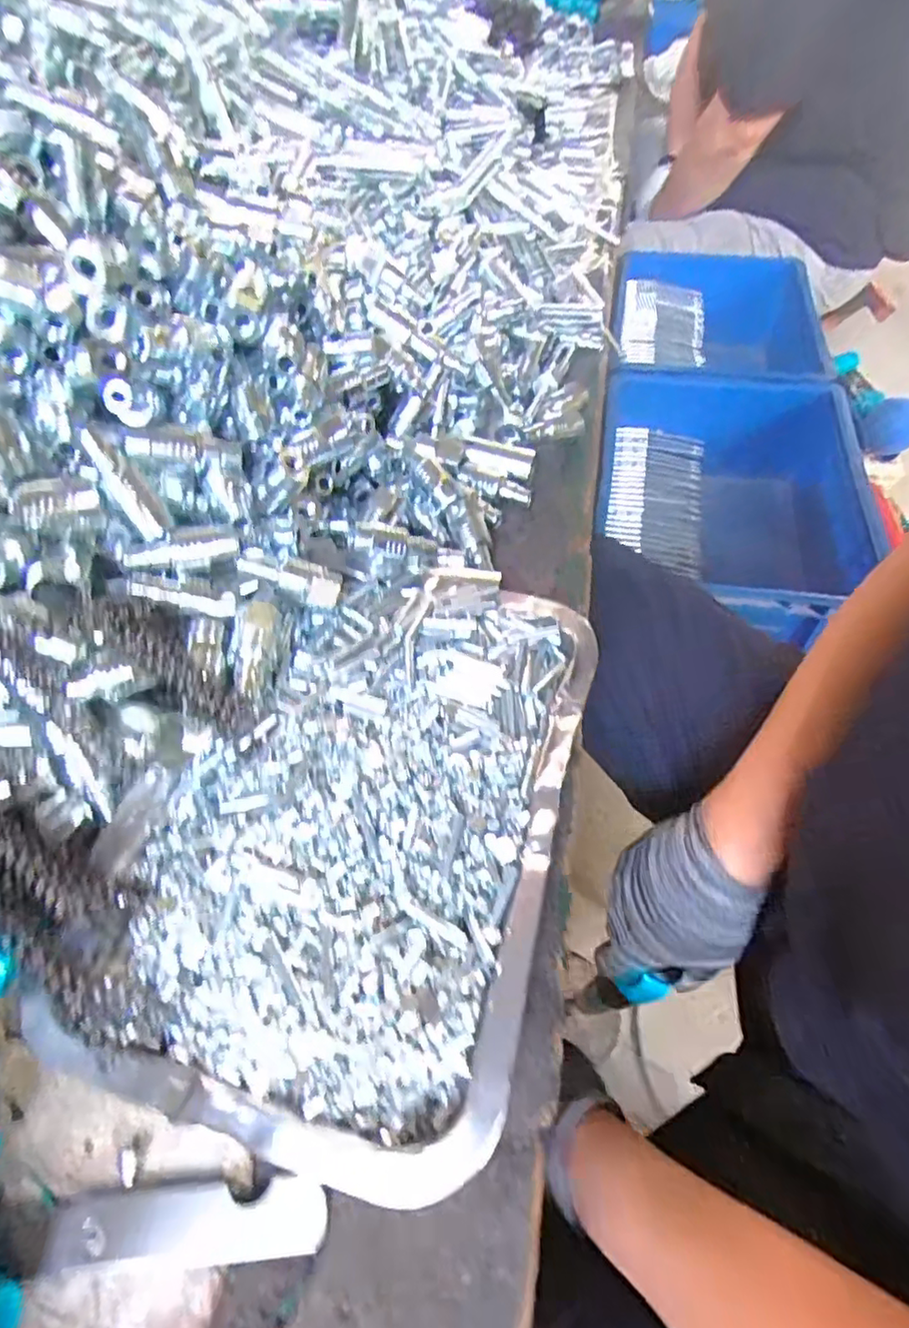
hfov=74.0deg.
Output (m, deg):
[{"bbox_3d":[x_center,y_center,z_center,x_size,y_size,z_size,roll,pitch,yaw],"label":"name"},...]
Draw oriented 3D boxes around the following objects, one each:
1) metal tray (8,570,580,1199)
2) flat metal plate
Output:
[{"bbox_3d":[-0.040,0.054,0.279,0.177,0.039,0.265,13,55,10],"label":"metal tray"},{"bbox_3d":[-0.090,0.188,0.202,0.093,0.004,0.020,-4,54,-1],"label":"flat metal plate"}]

